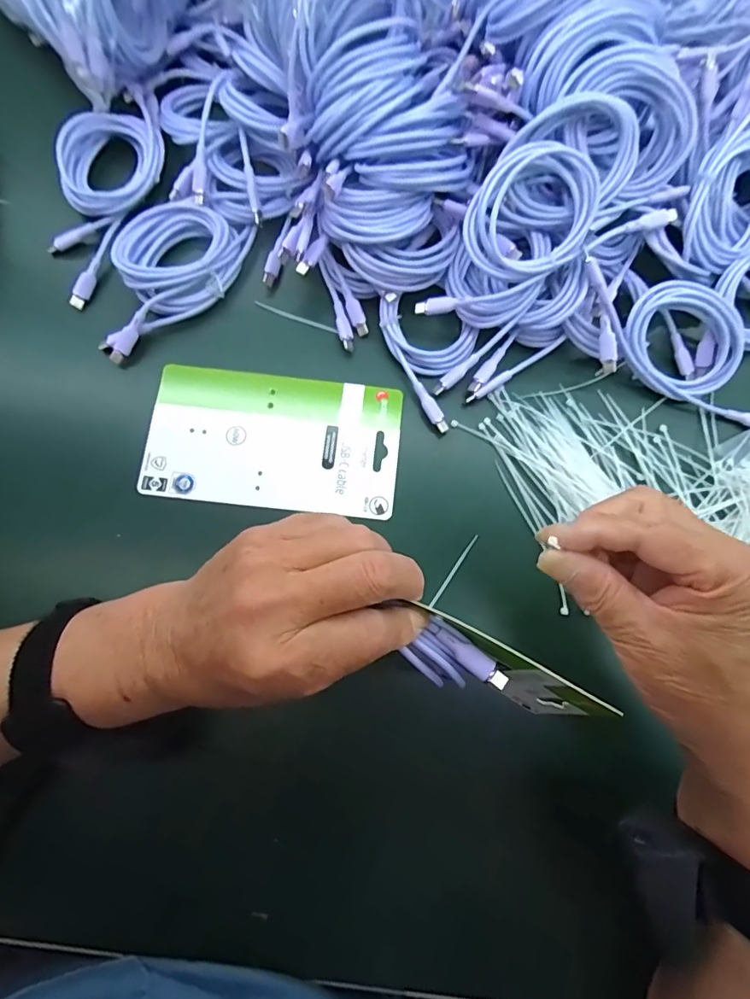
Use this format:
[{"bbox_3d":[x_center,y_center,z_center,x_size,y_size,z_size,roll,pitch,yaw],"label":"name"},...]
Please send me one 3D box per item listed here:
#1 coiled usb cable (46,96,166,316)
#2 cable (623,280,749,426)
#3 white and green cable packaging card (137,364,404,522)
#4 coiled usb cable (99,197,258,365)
[{"bbox_3d":[-0.208,-0.238,0.373,0.062,0.040,0.177,20,79,3],"label":"coiled usb cable"},{"bbox_3d":[0.235,-0.110,0.358,0.131,0.024,0.073,21,106,-1],"label":"cable"},{"bbox_3d":[-0.072,-0.042,0.355,0.177,0.004,0.099,6,77,0],"label":"white and green cable packaging card"},{"bbox_3d":[-0.154,-0.162,0.364,0.078,0.027,0.132,19,79,3],"label":"coiled usb cable"}]

